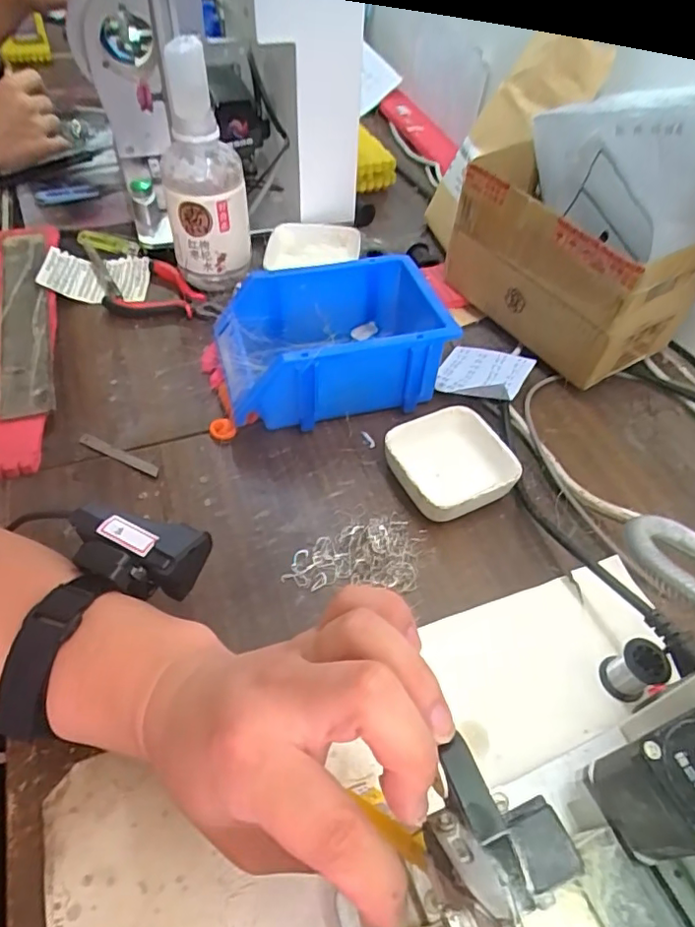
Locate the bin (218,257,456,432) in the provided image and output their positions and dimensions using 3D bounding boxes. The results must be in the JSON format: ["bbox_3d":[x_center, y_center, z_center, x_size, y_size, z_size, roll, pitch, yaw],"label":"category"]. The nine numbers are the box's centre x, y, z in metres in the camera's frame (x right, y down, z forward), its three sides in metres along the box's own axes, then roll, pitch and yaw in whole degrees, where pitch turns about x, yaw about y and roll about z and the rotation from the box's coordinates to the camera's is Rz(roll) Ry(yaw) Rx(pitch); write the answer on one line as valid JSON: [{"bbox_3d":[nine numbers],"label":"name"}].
[{"bbox_3d":[-0.019,-0.101,0.482,0.173,0.087,0.129,-13,52,-13],"label":"bin"}]

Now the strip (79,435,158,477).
[{"bbox_3d":[-0.179,-0.007,0.441,0.077,0.004,0.008,23,53,16],"label":"strip"}]

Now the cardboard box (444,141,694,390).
[{"bbox_3d":[0.192,-0.175,0.521,0.112,0.134,0.208,-31,58,-25],"label":"cardboard box"}]

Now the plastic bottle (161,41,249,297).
[{"bbox_3d":[-0.134,-0.263,0.526,0.075,0.198,0.065,-8,51,-9],"label":"plastic bottle"}]

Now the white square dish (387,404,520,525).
[{"bbox_3d":[0.077,0.002,0.435,0.083,0.031,0.087,-25,55,-21],"label":"white square dish"}]

